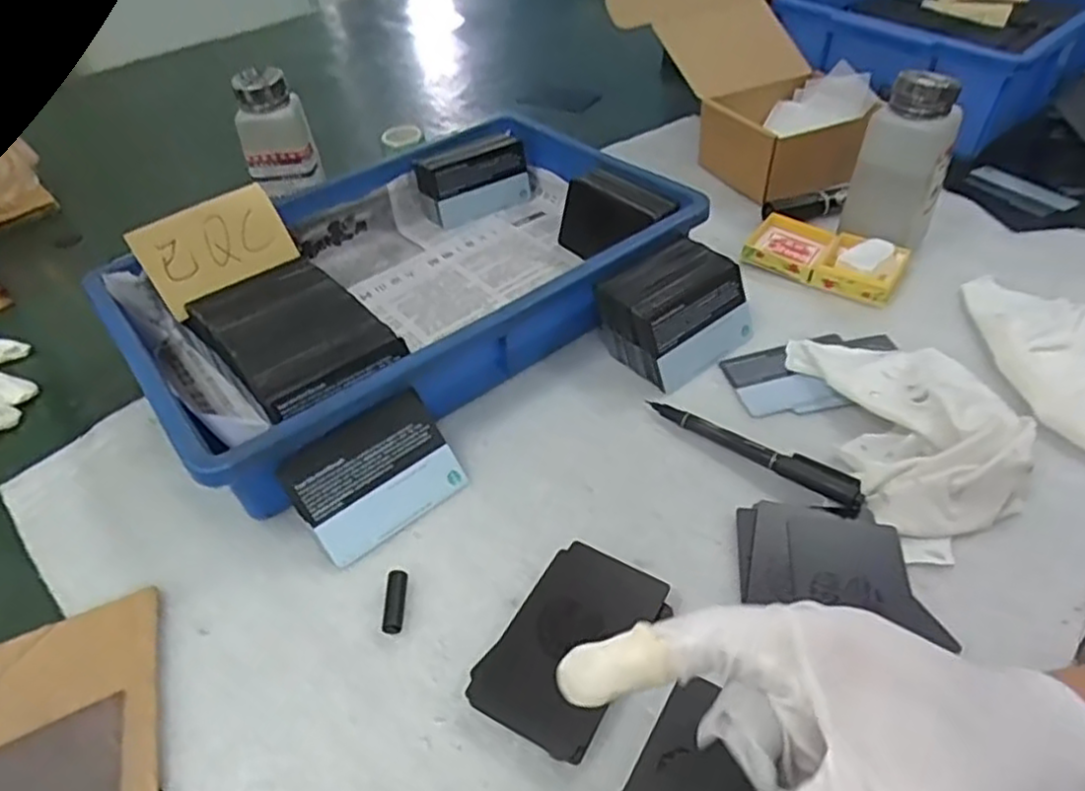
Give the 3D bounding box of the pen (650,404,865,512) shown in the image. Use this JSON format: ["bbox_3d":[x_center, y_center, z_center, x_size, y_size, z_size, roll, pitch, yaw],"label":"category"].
[{"bbox_3d":[0.118,0.030,0.405,0.129,0.012,0.016,25,52,28],"label":"pen"}]

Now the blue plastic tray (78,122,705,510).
[{"bbox_3d":[-0.095,-0.088,0.507,0.368,0.076,0.252,-31,50,-24],"label":"blue plastic tray"}]

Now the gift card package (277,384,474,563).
[{"bbox_3d":[-0.091,0.044,0.387,0.085,0.008,0.065,-34,93,-26],"label":"gift card package"}]

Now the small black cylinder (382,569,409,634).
[{"bbox_3d":[-0.073,0.102,0.349,0.010,0.010,0.031,-2,44,4],"label":"small black cylinder"}]

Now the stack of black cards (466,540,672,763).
[{"bbox_3d":[0.013,0.113,0.325,0.057,0.015,0.091,22,50,26],"label":"stack of black cards"}]

